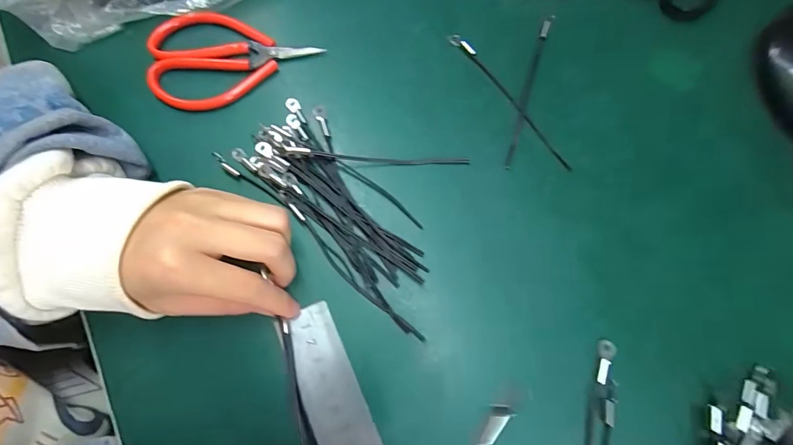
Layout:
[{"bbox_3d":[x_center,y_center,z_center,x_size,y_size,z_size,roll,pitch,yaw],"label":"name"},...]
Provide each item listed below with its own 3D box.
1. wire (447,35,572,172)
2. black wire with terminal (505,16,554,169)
[{"bbox_3d":[0.077,-0.086,0.279,0.008,0.006,0.126,-35,78,-8],"label":"wire"},{"bbox_3d":[0.090,-0.091,0.280,0.006,0.007,0.118,18,77,5],"label":"black wire with terminal"}]

